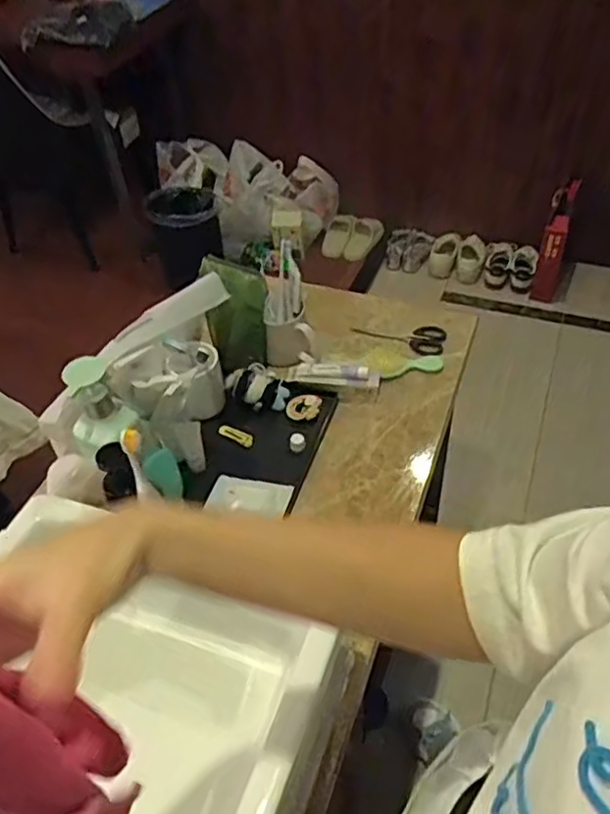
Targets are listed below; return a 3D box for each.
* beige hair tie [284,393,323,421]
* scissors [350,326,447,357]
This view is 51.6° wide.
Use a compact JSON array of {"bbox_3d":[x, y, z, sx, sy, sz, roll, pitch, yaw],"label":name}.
[{"bbox_3d":[-0.002,0.000,0.916,0.051,0.010,0.043,-2,47,2],"label":"beige hair tie"},{"bbox_3d":[0.154,-0.120,1.025,0.148,0.017,0.060,19,51,21],"label":"scissors"}]

